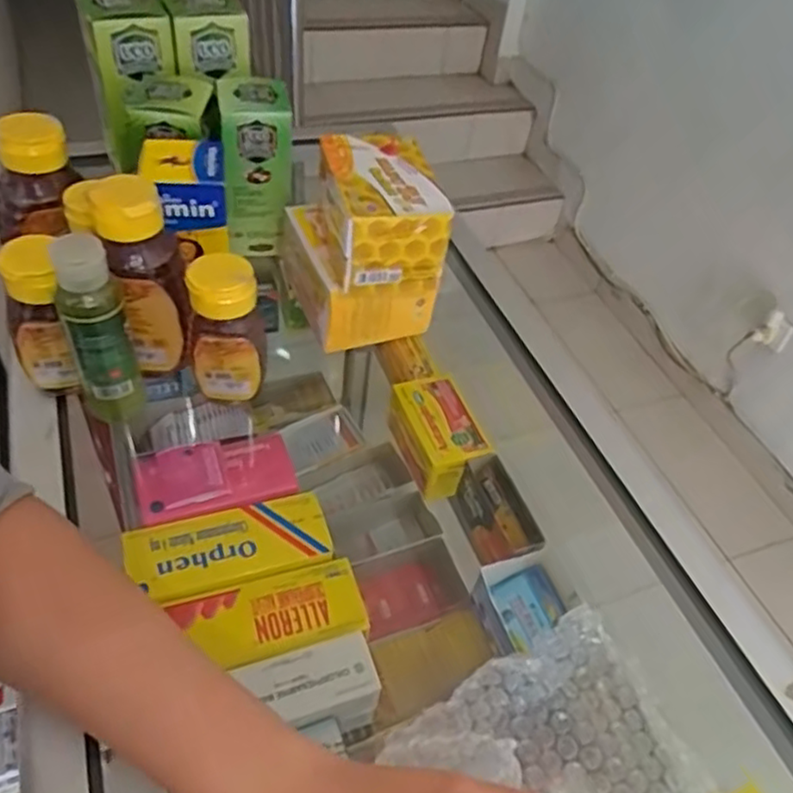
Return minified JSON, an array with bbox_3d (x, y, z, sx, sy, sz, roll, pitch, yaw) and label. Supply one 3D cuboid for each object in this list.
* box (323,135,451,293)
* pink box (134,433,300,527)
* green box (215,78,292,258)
[{"bbox_3d":[-0.010,-0.130,0.477,0.072,0.056,0.099,-7,49,-13],"label":"box"},{"bbox_3d":[-0.160,0.068,0.612,0.131,0.022,0.066,-10,50,-16],"label":"pink box"},{"bbox_3d":[-0.110,-0.179,0.544,0.051,0.125,0.053,-5,48,-11],"label":"green box"}]

